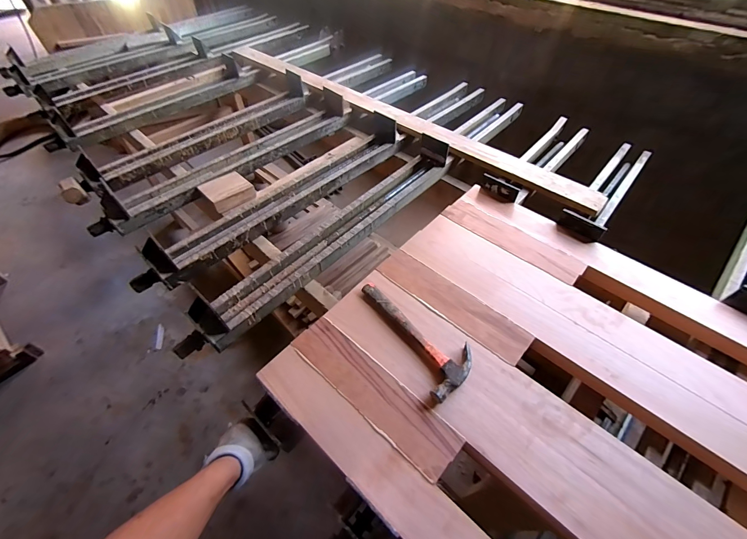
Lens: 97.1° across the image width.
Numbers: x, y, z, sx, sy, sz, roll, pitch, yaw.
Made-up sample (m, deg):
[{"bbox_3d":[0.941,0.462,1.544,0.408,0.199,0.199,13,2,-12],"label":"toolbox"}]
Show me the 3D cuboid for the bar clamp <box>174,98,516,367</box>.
[{"bbox_3d":[0.045,-0.244,1.051,0.118,0.142,1.432,37,60,26],"label":"bar clamp"}]

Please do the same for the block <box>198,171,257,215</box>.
[{"bbox_3d":[-0.504,-0.269,1.143,0.151,0.048,0.145,-35,59,-25],"label":"block"}]

